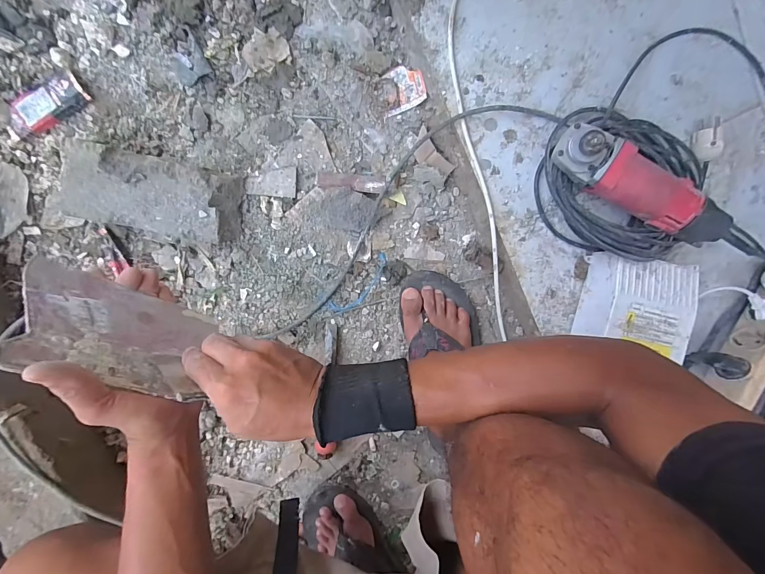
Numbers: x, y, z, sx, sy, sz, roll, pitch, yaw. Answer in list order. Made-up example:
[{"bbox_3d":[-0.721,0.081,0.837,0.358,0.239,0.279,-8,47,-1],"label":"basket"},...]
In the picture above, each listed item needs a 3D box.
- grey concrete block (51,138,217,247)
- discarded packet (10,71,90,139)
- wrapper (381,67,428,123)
[{"bbox_3d":[-0.323,-0.125,0.487,0.202,0.049,0.104,13,95,-8],"label":"grey concrete block"},{"bbox_3d":[-0.446,-0.237,0.471,0.109,0.020,0.045,-35,100,-2],"label":"discarded packet"},{"bbox_3d":[0.027,-0.289,0.515,0.064,0.020,0.060,-20,99,-4],"label":"wrapper"}]

